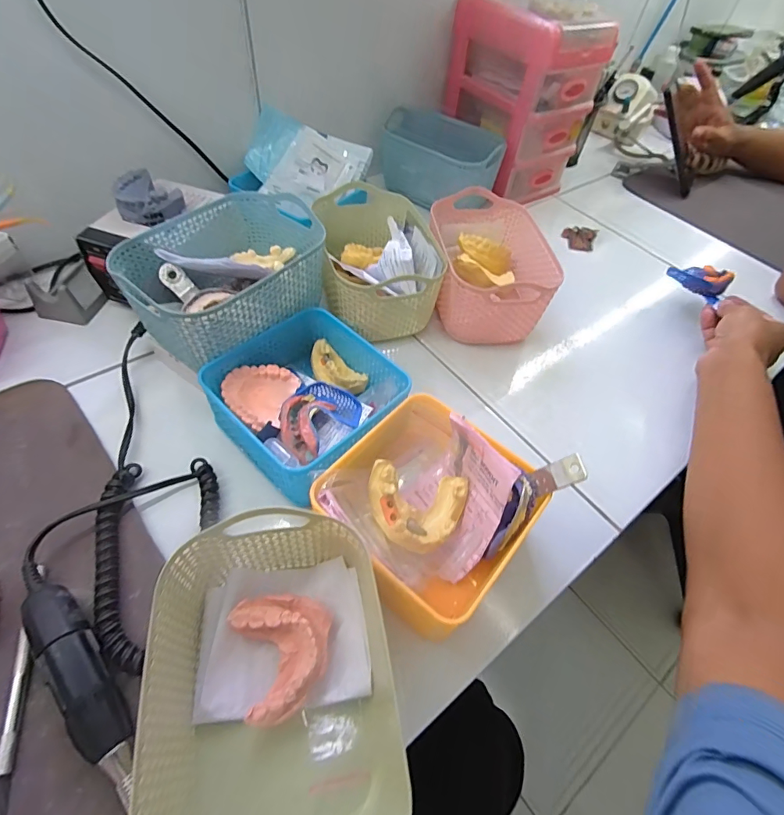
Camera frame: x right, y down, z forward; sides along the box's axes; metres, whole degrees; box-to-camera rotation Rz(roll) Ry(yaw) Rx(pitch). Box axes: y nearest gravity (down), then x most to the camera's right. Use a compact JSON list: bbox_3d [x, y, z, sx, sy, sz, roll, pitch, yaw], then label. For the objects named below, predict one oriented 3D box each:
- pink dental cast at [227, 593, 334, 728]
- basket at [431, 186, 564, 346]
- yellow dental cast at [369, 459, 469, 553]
[{"bbox_3d":[-0.071,0.153,0.267,0.061,0.026,0.068,6,53,-1],"label":"pink dental cast"},{"bbox_3d":[0.105,-0.160,0.491,0.119,0.075,0.179,-1,53,-6],"label":"basket"},{"bbox_3d":[0.020,0.071,0.309,0.071,0.027,0.057,3,53,-2],"label":"yellow dental cast"}]

